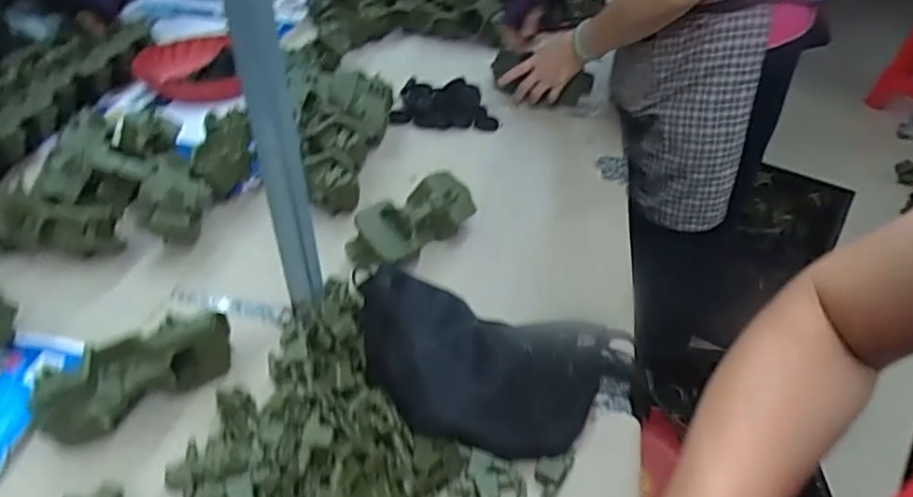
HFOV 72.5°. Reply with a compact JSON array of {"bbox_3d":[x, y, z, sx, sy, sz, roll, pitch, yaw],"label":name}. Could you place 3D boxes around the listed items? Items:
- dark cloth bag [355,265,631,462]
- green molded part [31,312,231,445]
[{"bbox_3d":[0.037,0.110,0.610,0.299,0.106,0.149,6,41,6],"label":"dark cloth bag"},{"bbox_3d":[-0.305,0.122,0.602,0.184,0.069,0.068,-30,50,-31],"label":"green molded part"}]

